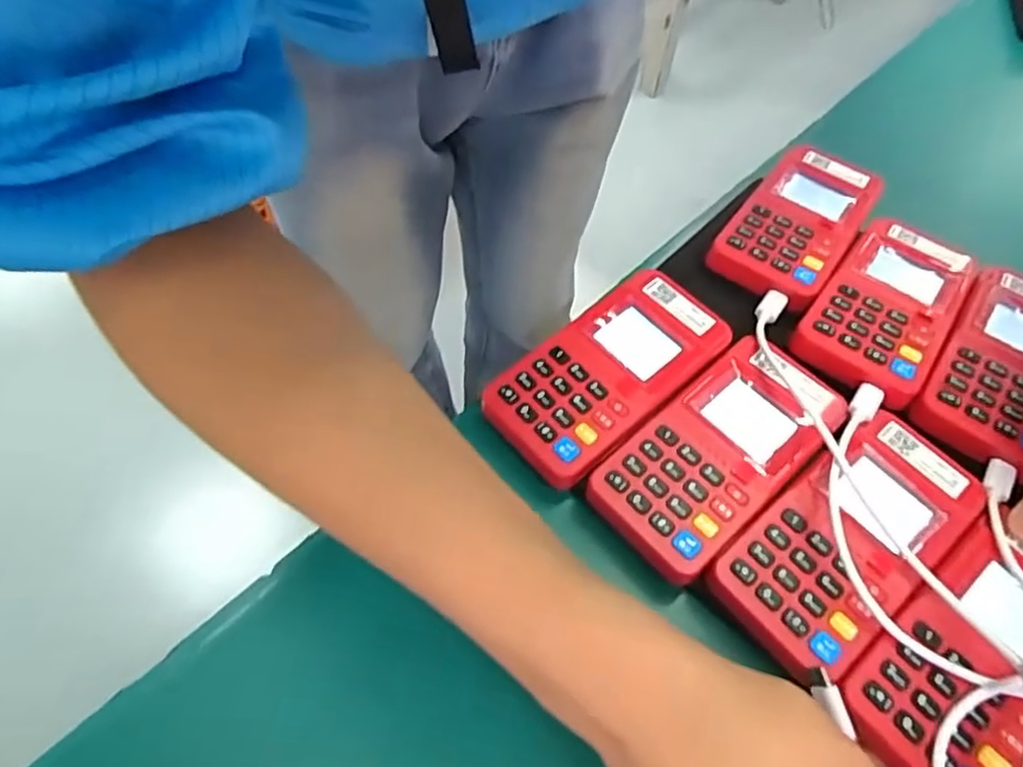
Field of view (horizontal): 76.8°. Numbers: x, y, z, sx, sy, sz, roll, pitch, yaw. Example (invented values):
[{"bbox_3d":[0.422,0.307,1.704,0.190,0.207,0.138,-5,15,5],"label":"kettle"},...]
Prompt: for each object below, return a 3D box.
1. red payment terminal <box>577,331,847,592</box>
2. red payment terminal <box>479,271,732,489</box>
[{"bbox_3d":[0.095,0.031,0.297,0.119,0.020,0.061,-37,67,-23],"label":"red payment terminal"},{"bbox_3d":[0.047,-0.006,0.316,0.122,0.017,0.061,-36,67,-23],"label":"red payment terminal"}]

